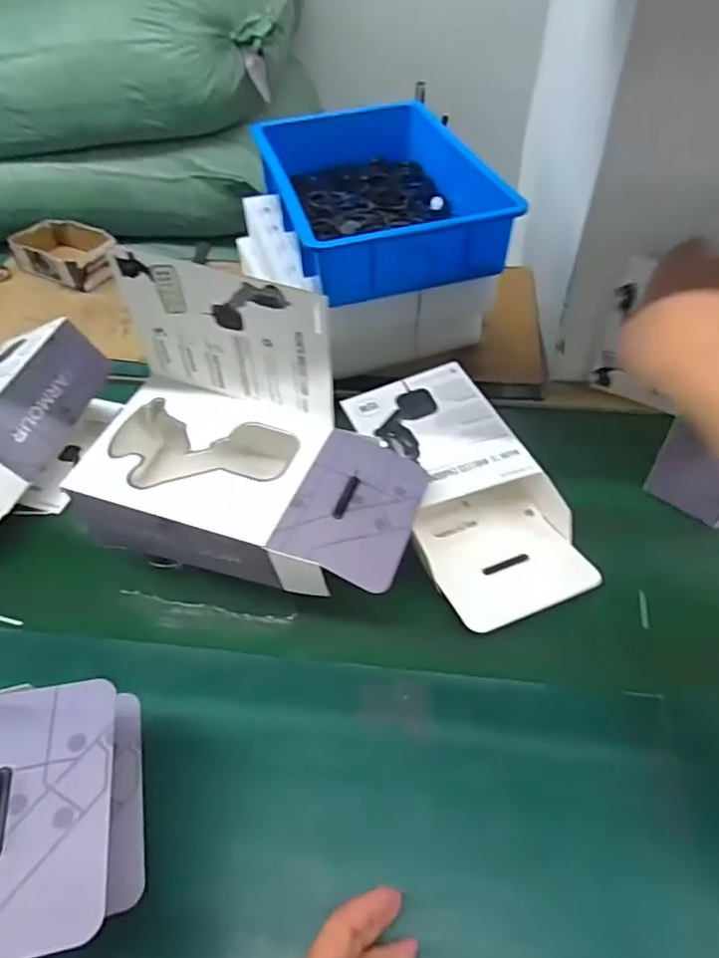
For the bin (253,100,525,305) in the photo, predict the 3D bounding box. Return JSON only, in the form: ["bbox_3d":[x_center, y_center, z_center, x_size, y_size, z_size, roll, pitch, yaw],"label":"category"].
[{"bbox_3d":[0.018,-0.406,0.867,0.266,0.094,0.415,-11,46,-11],"label":"bin"}]

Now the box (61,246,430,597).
[{"bbox_3d":[-0.088,-0.035,0.536,0.285,0.245,0.168,14,46,14],"label":"box"}]

